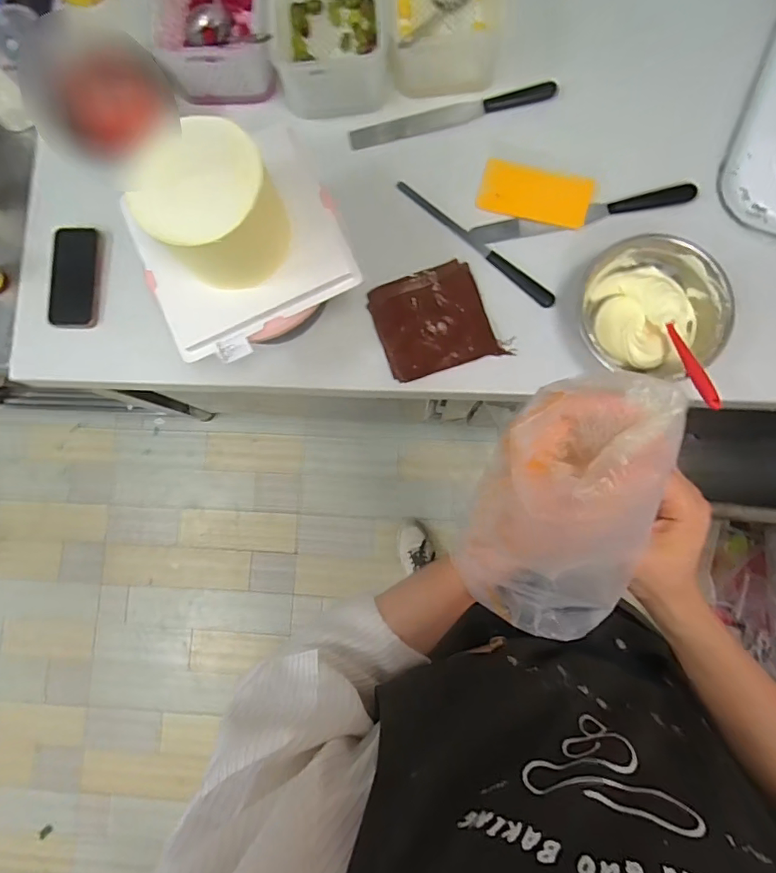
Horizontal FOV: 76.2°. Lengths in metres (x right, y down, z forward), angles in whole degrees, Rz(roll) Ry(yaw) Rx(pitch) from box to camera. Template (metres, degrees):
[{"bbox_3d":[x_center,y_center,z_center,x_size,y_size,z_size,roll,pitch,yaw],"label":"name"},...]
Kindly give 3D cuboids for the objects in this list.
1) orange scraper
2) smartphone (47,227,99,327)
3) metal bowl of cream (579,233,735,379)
[{"bbox_3d":[0.211,-0.348,0.710,0.157,0.013,0.067,17,121,8],"label":"orange scraper"},{"bbox_3d":[-0.465,-0.235,0.732,0.069,0.012,0.149,-2,87,-4],"label":"smartphone"},{"bbox_3d":[0.350,-0.168,0.660,0.167,0.080,0.167,0,84,4],"label":"metal bowl of cream"}]

